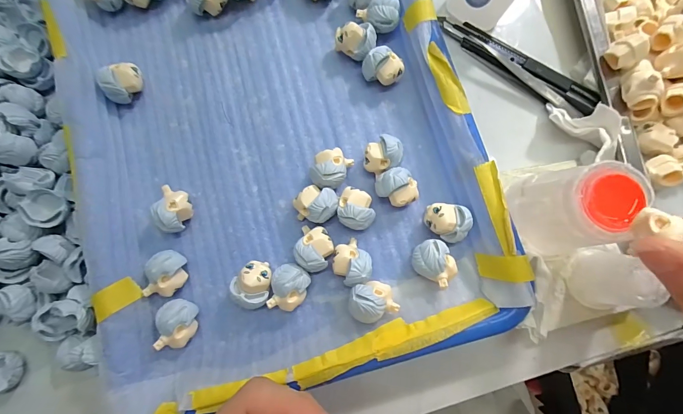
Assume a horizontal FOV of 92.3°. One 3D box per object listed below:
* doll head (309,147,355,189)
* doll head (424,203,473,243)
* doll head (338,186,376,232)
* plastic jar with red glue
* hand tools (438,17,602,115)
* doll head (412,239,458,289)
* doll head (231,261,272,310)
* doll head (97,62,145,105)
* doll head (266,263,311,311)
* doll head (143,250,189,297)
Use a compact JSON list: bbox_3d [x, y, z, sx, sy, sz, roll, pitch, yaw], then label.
[{"bbox_3d":[-0.007,-0.025,0.216,0.022,0.022,0.028,24,83,4],"label":"doll head"},{"bbox_3d":[0.067,0.011,0.212,0.028,0.021,0.023,11,82,3],"label":"doll head"},{"bbox_3d":[0.010,0.002,0.213,0.023,0.023,0.026,10,82,3],"label":"doll head"},{"bbox_3d":[0.129,0.000,0.179,0.043,0.048,0.049,-3,82,1],"label":"plastic jar with red glue"},{"bbox_3d":[0.126,-0.104,0.237,0.123,0.010,0.022,36,84,6],"label":"hand tools"},{"bbox_3d":[0.058,0.035,0.208,0.028,0.022,0.023,43,85,6],"label":"doll head"},{"bbox_3d":[-0.057,0.049,0.206,0.025,0.023,0.030,6,82,2],"label":"doll head"},{"bbox_3d":[-0.153,-0.086,0.229,0.023,0.022,0.026,-13,82,-1],"label":"doll head"},{"bbox_3d":[-0.033,0.050,0.205,0.023,0.020,0.028,20,83,4],"label":"doll head"},{"bbox_3d":[-0.110,0.042,0.207,0.019,0.024,0.028,12,82,3],"label":"doll head"}]

